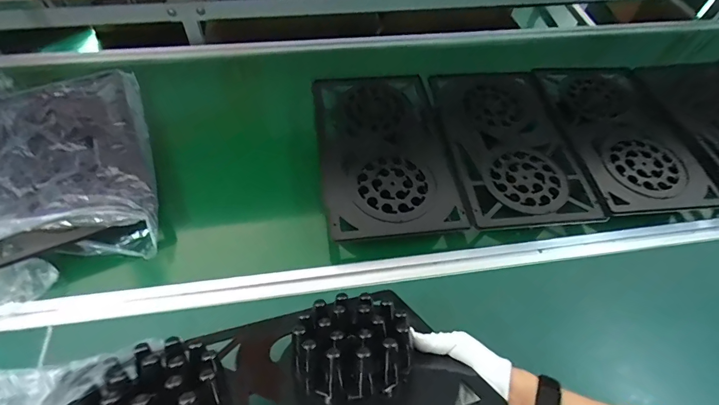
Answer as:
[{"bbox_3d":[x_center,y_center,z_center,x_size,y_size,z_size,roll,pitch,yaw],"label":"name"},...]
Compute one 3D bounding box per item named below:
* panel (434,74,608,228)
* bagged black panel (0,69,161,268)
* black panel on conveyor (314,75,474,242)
[{"bbox_3d":[0.302,-0.138,0.804,0.252,0.047,0.405,-7,56,-7],"label":"panel"},{"bbox_3d":[-0.527,-0.075,0.725,0.267,0.074,0.424,-12,58,-17],"label":"bagged black panel"},{"bbox_3d":[0.047,-0.107,0.782,0.245,0.035,0.384,-7,56,-7],"label":"black panel on conveyor"}]

